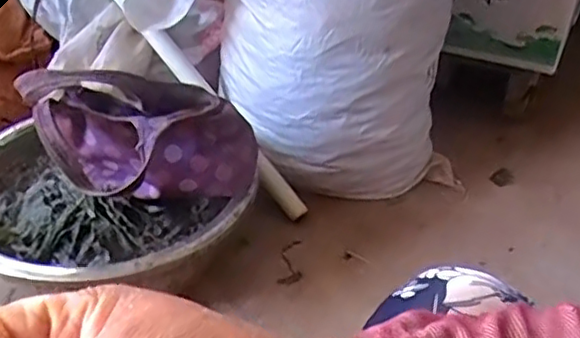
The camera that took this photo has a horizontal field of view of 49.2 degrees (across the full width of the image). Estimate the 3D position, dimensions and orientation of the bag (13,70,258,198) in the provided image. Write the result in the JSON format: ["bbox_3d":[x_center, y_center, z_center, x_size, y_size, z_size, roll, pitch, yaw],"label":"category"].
[{"bbox_3d":[-0.170,-0.036,0.774,0.245,0.196,0.139,3,35,-2],"label":"bag"}]

